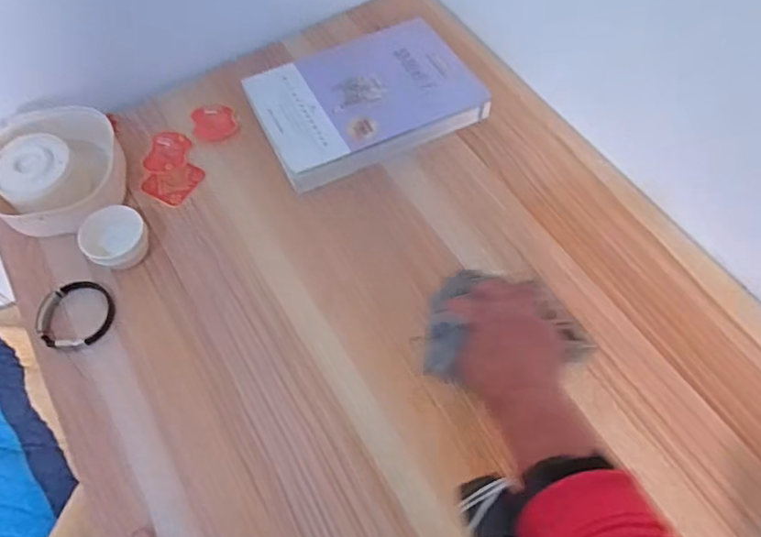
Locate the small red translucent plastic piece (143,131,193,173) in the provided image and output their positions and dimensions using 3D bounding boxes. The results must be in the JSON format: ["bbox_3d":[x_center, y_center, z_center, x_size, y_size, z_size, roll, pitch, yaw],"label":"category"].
[{"bbox_3d":[-0.237,-0.129,0.642,0.045,0.004,0.053,6,64,-3],"label":"small red translucent plastic piece"}]

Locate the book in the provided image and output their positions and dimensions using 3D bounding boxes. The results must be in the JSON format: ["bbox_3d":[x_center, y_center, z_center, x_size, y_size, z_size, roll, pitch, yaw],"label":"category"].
[{"bbox_3d":[-0.021,-0.198,0.655,0.233,0.028,0.177,-26,63,-11],"label":"book"}]

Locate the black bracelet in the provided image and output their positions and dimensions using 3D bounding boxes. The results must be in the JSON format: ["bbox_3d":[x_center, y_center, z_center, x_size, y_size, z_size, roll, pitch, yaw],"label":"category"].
[{"bbox_3d":[-0.286,0.042,0.543,0.065,0.014,0.070,-1,61,2],"label":"black bracelet"}]

